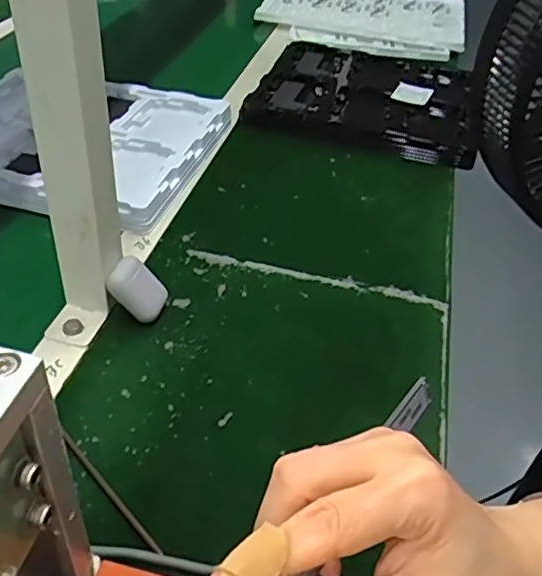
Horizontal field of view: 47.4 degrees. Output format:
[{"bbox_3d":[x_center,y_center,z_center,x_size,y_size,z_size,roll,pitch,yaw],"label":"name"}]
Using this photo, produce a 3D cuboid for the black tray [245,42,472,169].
[{"bbox_3d":[0.147,-0.287,0.913,0.309,0.049,0.316,14,41,9],"label":"black tray"}]

